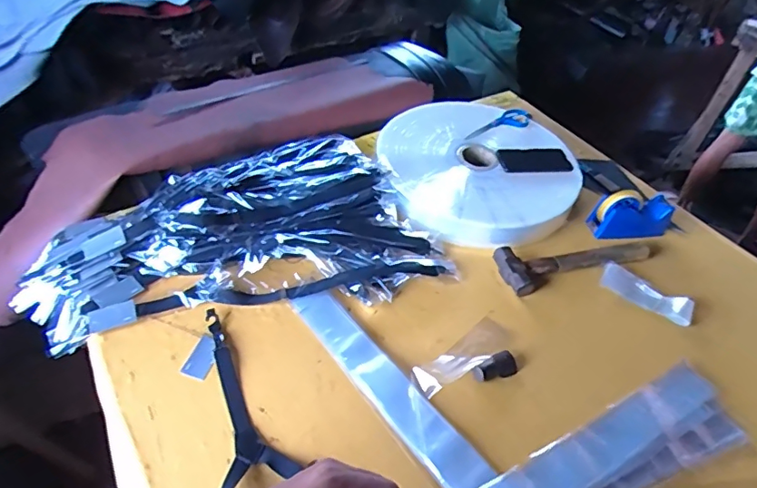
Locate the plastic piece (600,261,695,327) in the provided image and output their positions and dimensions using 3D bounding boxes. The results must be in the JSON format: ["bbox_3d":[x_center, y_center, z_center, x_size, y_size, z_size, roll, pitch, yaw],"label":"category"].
[{"bbox_3d":[0.515,0.094,0.972,0.164,0.015,0.072,28,50,22],"label":"plastic piece"}]

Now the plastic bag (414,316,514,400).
[{"bbox_3d":[0.142,0.184,0.837,0.199,0.026,0.060,-30,54,-30],"label":"plastic bag"}]

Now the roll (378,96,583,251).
[{"bbox_3d":[0.213,-0.168,1.122,0.420,0.077,0.431,2,45,-2],"label":"roll"}]

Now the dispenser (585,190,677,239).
[{"bbox_3d":[0.542,-0.068,1.071,0.174,0.081,0.062,-6,46,-10],"label":"dispenser"}]

